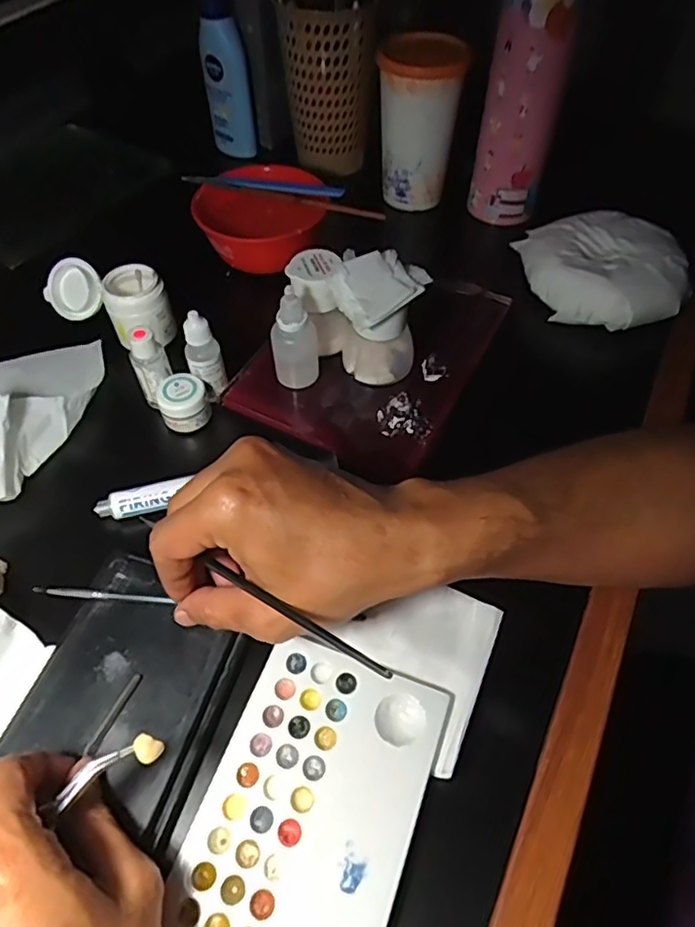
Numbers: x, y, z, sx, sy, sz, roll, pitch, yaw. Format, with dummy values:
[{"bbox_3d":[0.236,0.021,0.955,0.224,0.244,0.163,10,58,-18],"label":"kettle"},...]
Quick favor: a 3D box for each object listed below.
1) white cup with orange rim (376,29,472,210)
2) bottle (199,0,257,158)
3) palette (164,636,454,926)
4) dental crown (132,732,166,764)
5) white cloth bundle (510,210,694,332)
[{"bbox_3d":[0.064,-0.306,0.549,0.067,0.122,0.084,8,54,6],"label":"white cup with orange rim"},{"bbox_3d":[-0.119,-0.376,0.589,0.042,0.138,0.035,-9,55,-8],"label":"bottle"},{"bbox_3d":[-0.018,0.160,0.273,0.092,0.006,0.148,18,56,13],"label":"palette"},{"bbox_3d":[-0.081,0.114,0.244,0.012,0.004,0.010,25,57,16],"label":"dental crown"},{"bbox_3d":[0.209,-0.158,0.488,0.115,0.036,0.114,-7,54,-5],"label":"white cloth bundle"}]

